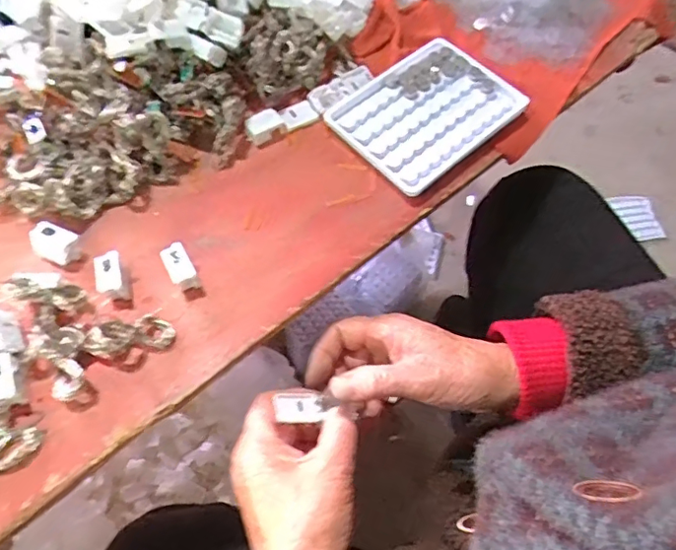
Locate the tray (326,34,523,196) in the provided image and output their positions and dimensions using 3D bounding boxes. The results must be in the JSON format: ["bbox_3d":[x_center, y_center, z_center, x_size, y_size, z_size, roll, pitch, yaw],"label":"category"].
[{"bbox_3d":[0.066,-0.124,0.419,0.127,0.018,0.093,-38,71,-19],"label":"tray"}]

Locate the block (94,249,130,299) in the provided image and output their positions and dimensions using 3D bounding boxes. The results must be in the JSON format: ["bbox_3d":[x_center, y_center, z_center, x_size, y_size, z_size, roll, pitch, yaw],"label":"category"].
[{"bbox_3d":[-0.142,0.002,0.352,0.016,0.019,0.027,-15,65,-9],"label":"block"}]

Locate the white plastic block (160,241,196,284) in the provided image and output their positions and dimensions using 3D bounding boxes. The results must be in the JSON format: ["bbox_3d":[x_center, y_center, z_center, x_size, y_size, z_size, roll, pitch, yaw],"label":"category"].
[{"bbox_3d":[-0.101,-0.005,0.356,0.016,0.019,0.025,-26,67,-14],"label":"white plastic block"}]

